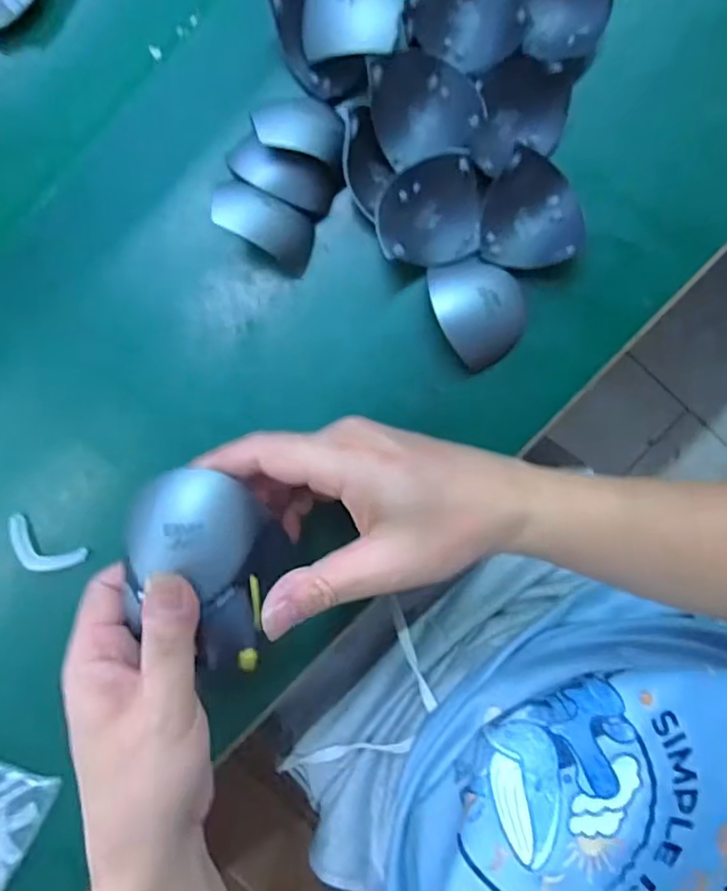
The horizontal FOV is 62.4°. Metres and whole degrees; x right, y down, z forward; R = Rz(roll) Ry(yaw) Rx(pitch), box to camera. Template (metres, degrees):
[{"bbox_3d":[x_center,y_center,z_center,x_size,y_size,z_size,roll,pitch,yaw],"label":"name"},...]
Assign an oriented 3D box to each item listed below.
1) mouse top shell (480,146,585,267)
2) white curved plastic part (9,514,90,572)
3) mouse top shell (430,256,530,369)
[{"bbox_3d":[0.092,-0.129,0.328,0.054,0.021,0.059,-4,98,1],"label":"mouse top shell"},{"bbox_3d":[-0.187,0.060,0.348,0.048,0.013,0.020,28,98,-4],"label":"white curved plastic part"},{"bbox_3d":[0.066,-0.075,0.331,0.051,0.026,0.059,-18,98,3],"label":"mouse top shell"}]

